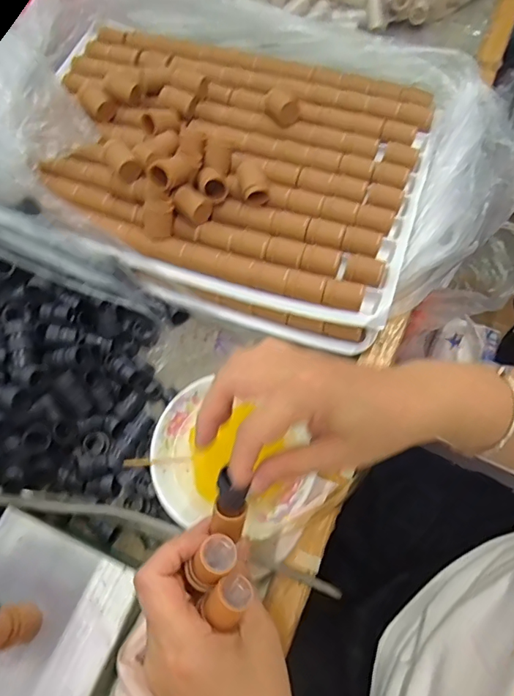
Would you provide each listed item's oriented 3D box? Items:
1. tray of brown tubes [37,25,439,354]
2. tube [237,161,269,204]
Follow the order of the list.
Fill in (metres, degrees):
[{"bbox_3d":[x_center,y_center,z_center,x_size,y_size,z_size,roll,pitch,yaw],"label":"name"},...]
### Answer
[{"bbox_3d":[-0.042,-0.205,0.498,0.415,0.069,0.326,17,69,10],"label":"tray of brown tubes"},{"bbox_3d":[-0.004,-0.160,0.461,0.023,0.025,0.041,-14,67,-3],"label":"tube"}]

